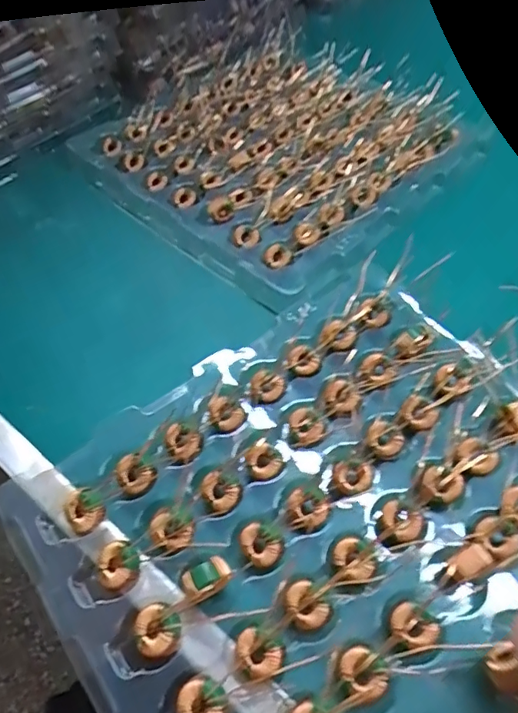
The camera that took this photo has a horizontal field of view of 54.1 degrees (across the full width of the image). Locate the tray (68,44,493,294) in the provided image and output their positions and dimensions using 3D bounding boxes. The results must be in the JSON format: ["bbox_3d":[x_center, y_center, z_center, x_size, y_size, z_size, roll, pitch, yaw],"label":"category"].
[{"bbox_3d":[0.021,-0.199,0.475,0.273,0.024,0.283,-38,62,-23],"label":"tray"}]

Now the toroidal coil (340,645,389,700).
[{"bbox_3d":[0.047,0.140,0.225,0.018,0.007,0.020,-27,58,-16],"label":"toroidal coil"}]

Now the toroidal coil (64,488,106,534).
[{"bbox_3d":[-0.092,0.082,0.267,0.020,0.010,0.022,-1,55,1],"label":"toroidal coil"}]

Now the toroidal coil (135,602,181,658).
[{"bbox_3d":[-0.048,0.127,0.236,0.021,0.008,0.021,-1,55,1],"label":"toroidal coil"}]

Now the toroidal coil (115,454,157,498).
[{"bbox_3d":[-0.069,0.066,0.279,0.022,0.008,0.018,26,60,19],"label":"toroidal coil"}]

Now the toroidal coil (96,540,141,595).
[{"bbox_3d":[-0.070,0.105,0.253,0.023,0.009,0.022,-1,55,1],"label":"toroidal coil"}]

